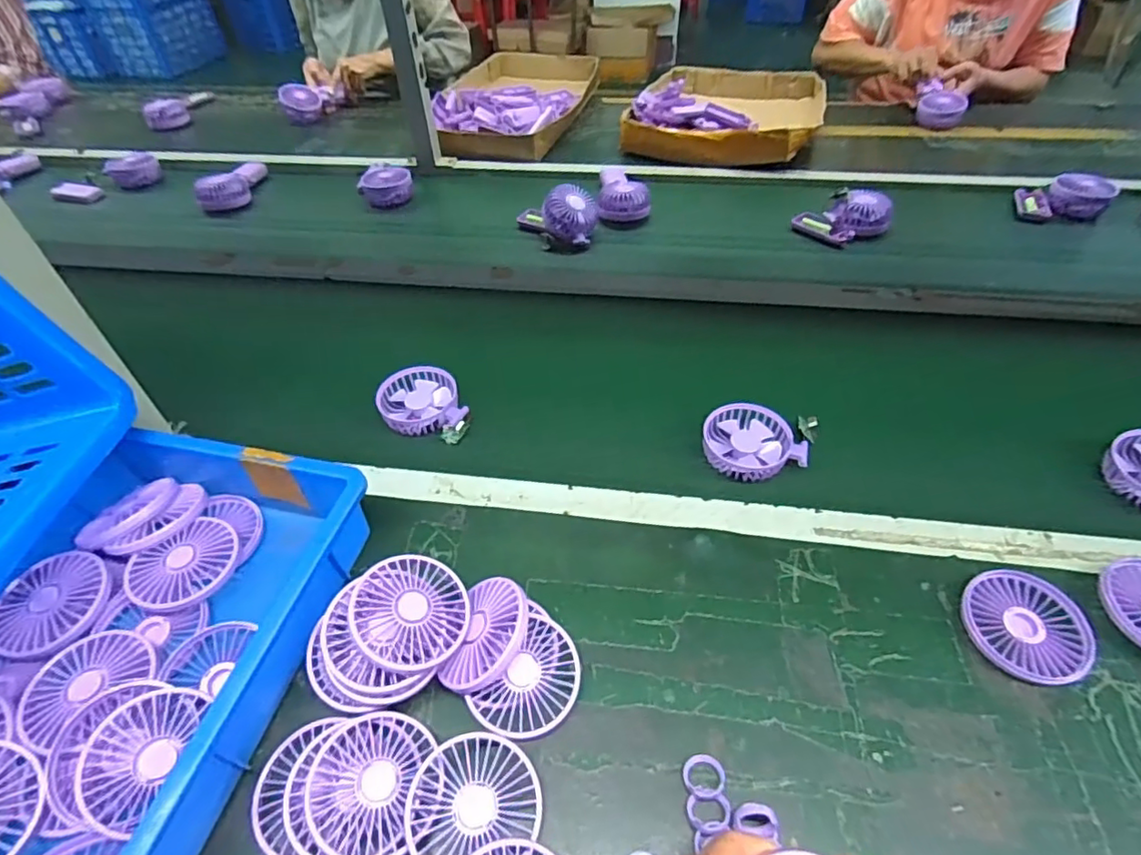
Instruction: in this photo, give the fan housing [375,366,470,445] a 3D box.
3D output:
[{"bbox_3d":[-0.166,-0.029,0.666,0.108,0.027,0.087,8,48,9],"label":"fan housing"}]

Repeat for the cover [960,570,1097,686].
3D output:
[{"bbox_3d":[0.361,0.159,0.459,0.088,0.021,0.082,25,52,23],"label":"cover"}]

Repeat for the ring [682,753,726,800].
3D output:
[{"bbox_3d":[0.092,0.242,0.402,0.028,0.009,0.027,-1,47,1],"label":"ring"}]

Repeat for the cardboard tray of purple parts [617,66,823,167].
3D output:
[{"bbox_3d":[0.329,-0.656,1.213,0.366,0.070,0.417,18,50,18],"label":"cardboard tray of purple parts"}]

